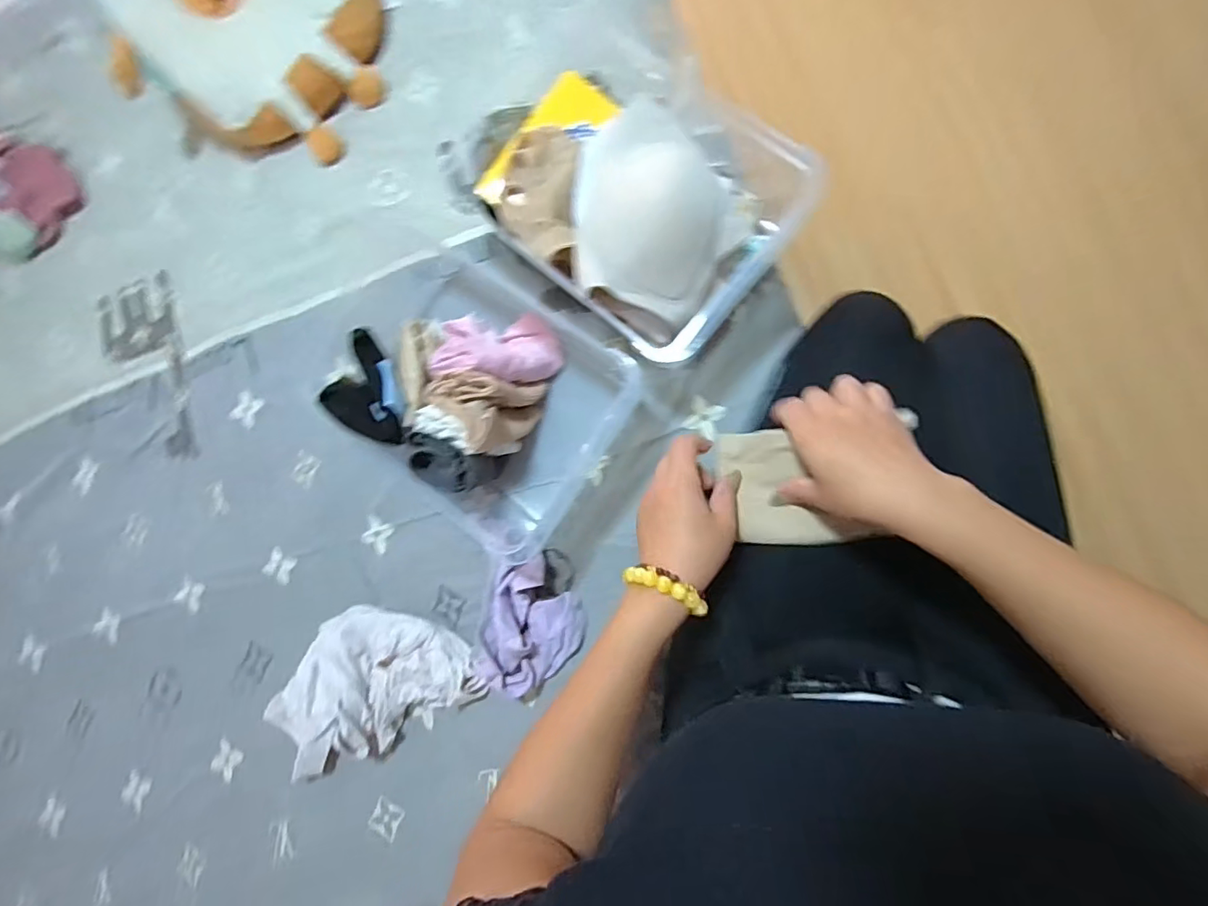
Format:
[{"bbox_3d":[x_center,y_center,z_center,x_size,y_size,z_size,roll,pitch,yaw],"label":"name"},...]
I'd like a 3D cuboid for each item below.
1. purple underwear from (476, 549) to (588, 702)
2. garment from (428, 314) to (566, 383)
[{"bbox_3d":[-0.084,0.185,0.609,0.122,0.082,0.139,44,95,13],"label":"purple underwear"},{"bbox_3d":[-0.119,-0.118,0.610,0.121,0.091,0.084,-7,83,12],"label":"garment"}]

